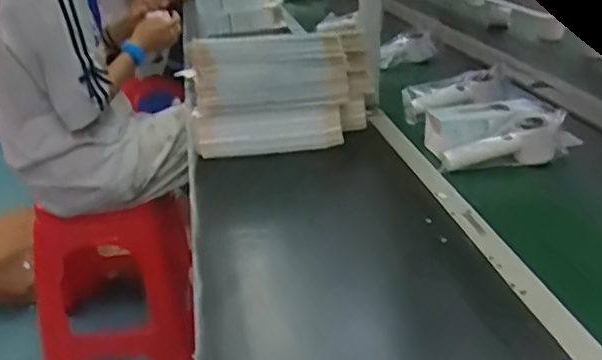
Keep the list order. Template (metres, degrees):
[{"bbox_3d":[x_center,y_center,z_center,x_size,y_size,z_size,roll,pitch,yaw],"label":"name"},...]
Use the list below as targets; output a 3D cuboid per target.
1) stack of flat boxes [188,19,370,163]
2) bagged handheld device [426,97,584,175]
[{"bbox_3d":[-0.029,-0.142,0.926,0.283,0.158,0.125,-12,29,-21],"label":"stack of flat boxes"},{"bbox_3d":[0.285,-0.064,0.853,0.199,0.070,0.112,-5,27,-7],"label":"bagged handheld device"}]

